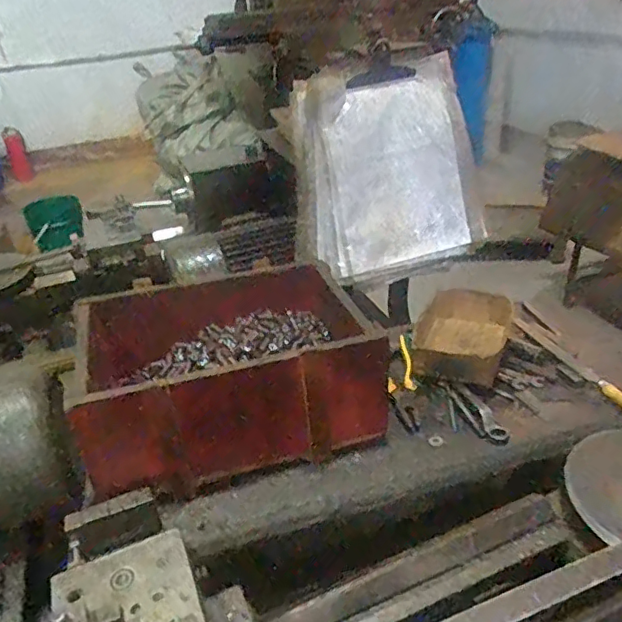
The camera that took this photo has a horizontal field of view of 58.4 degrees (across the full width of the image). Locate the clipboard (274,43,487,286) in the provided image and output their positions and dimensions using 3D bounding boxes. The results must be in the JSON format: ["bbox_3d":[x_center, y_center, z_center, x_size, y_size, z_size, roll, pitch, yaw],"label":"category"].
[{"bbox_3d":[0.119,-0.209,0.846,0.304,0.323,0.045,-14,20,-2],"label":"clipboard"}]

